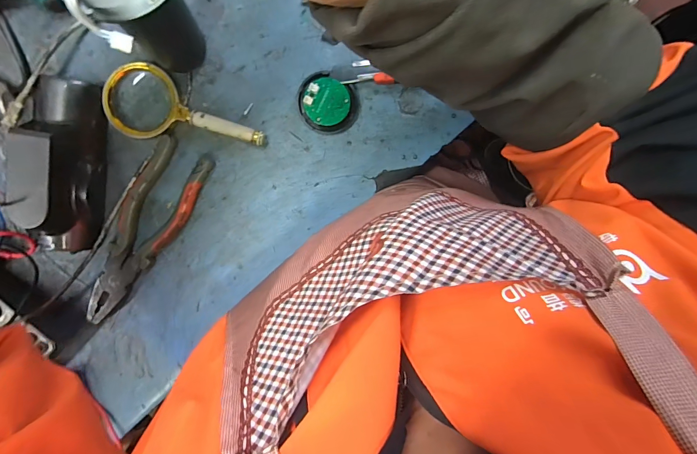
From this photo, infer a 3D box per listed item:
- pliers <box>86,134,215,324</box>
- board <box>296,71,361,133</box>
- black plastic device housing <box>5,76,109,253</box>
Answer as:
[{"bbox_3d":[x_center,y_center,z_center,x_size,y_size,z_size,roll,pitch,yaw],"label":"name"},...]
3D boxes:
[{"bbox_3d":[-0.203,0.007,0.362,0.058,0.016,0.195,28,94,-6],"label":"pliers"},{"bbox_3d":[-0.020,-0.120,0.355,0.059,0.019,0.052,24,95,-6],"label":"board"},{"bbox_3d":[-0.260,-0.054,0.325,0.048,0.058,0.155,4,96,-4],"label":"black plastic device housing"}]

